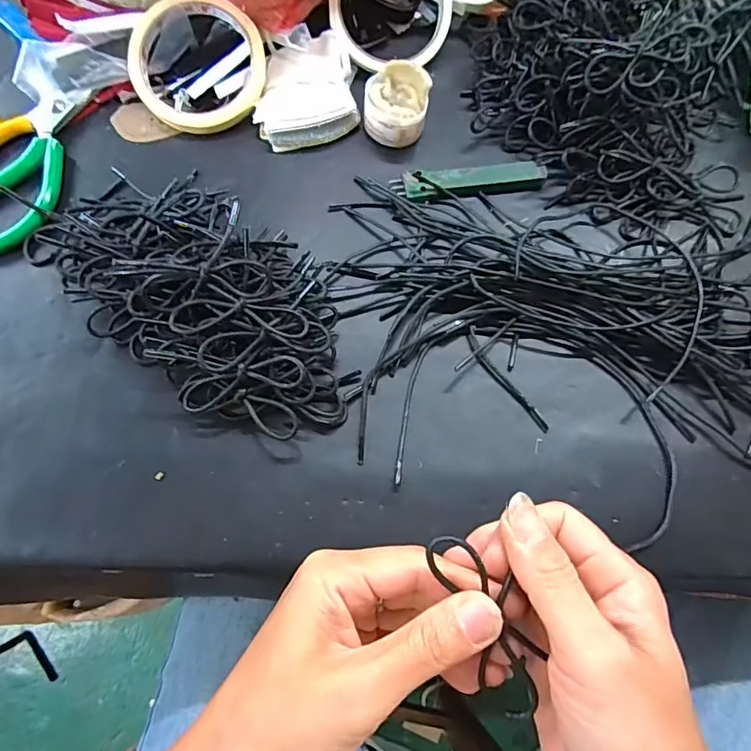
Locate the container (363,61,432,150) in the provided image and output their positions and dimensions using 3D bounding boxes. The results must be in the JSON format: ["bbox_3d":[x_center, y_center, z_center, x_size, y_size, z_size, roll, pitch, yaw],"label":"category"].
[{"bbox_3d":[0.014,-0.192,0.360,0.043,0.037,0.045,1,71,-3],"label":"container"}]

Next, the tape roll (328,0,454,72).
[{"bbox_3d":[0.013,-0.273,0.383,0.085,0.012,0.091,-1,100,-6],"label":"tape roll"}]

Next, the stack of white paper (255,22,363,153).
[{"bbox_3d":[-0.050,-0.208,0.371,0.070,0.027,0.083,-4,71,-5],"label":"stack of white paper"}]

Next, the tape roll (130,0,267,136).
[{"bbox_3d":[-0.125,-0.221,0.363,0.094,0.012,0.094,0,94,-4],"label":"tape roll"}]

